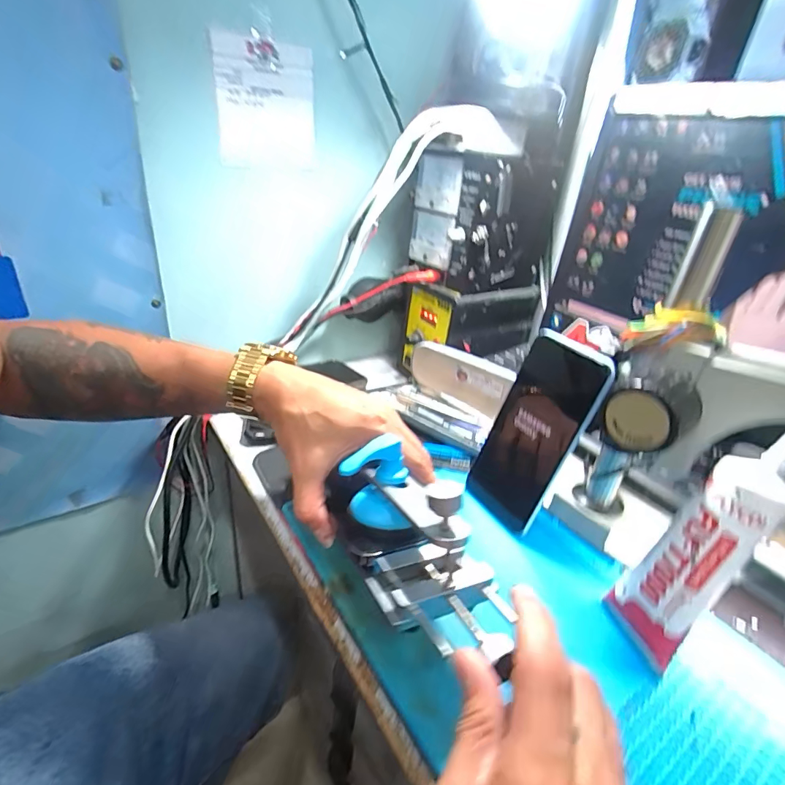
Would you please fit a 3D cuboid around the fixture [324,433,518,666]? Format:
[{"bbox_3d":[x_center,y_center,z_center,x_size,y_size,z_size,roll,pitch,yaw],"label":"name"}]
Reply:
[{"bbox_3d":[0.017,0.082,0.259,0.065,0.061,0.127,-14,35,-31],"label":"fixture"}]

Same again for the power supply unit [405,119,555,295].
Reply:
[{"bbox_3d":[0.109,-0.214,0.547,0.170,0.145,0.109,-18,38,-36],"label":"power supply unit"}]

